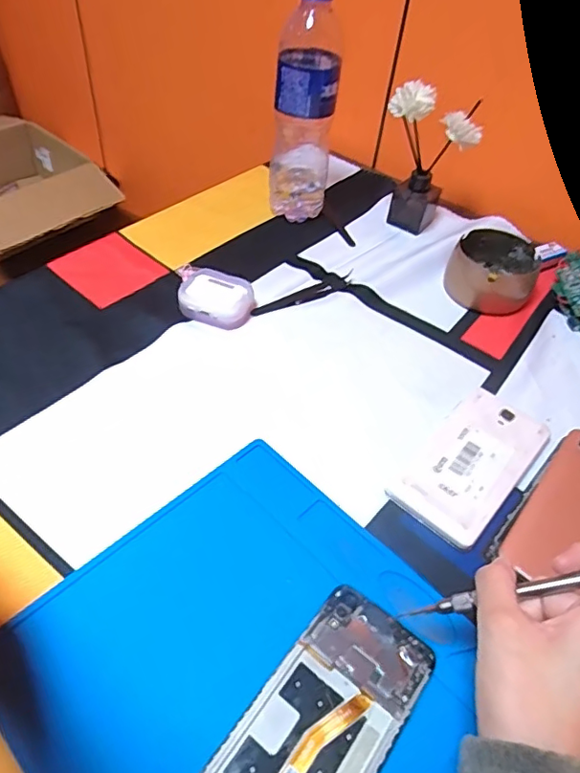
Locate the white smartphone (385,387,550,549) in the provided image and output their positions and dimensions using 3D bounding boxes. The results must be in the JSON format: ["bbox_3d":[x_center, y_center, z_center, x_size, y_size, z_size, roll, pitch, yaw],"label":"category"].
[{"bbox_3d":[0.141,0.057,0.418,0.070,0.010,0.140,36,54,23],"label":"white smartphone"}]

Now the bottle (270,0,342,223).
[{"bbox_3d":[0.015,-0.282,0.566,0.062,0.228,0.054,7,48,0],"label":"bottle"}]

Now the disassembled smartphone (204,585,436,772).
[{"bbox_3d":[0.015,0.185,0.290,0.068,0.009,0.149,33,53,21],"label":"disassembled smartphone"}]

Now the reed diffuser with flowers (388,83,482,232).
[{"bbox_3d":[0.147,-0.244,0.595,0.094,0.151,0.057,17,49,9],"label":"reed diffuser with flowers"}]

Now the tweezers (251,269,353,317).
[{"bbox_3d":[0.014,-0.091,0.537,0.114,0.009,0.021,-26,56,-26],"label":"tweezers"}]

